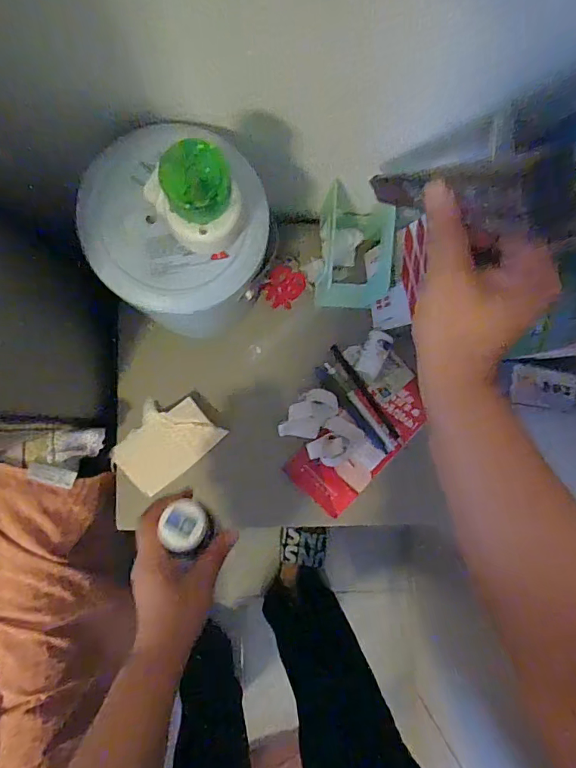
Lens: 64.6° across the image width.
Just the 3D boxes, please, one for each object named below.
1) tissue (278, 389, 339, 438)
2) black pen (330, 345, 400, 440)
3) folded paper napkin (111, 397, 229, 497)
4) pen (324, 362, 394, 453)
[{"bbox_3d":[0.026,0.039,0.566,0.047,0.026,0.076,42,85,-3],"label":"tissue"},{"bbox_3d":[0.098,0.009,0.573,0.011,0.007,0.138,-35,92,-5],"label":"black pen"},{"bbox_3d":[-0.150,0.069,0.542,0.119,0.013,0.085,-41,93,-5],"label":"folded paper napkin"},{"bbox_3d":[0.091,0.028,0.570,0.010,0.009,0.134,-37,92,-5],"label":"pen"}]

